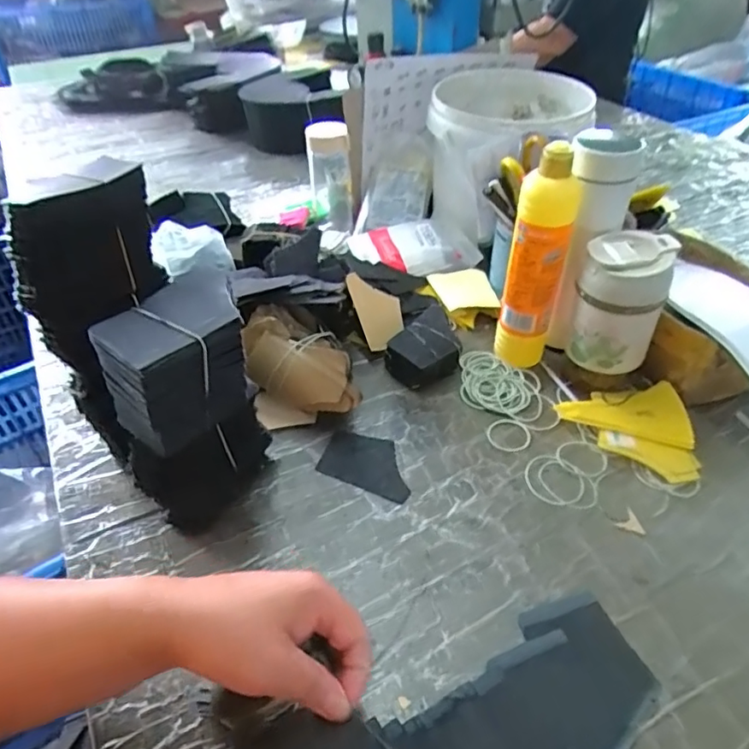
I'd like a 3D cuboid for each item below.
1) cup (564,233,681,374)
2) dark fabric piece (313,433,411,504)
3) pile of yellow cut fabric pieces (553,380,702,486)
[{"bbox_3d":[0.241,-0.061,0.560,0.073,0.147,0.073,-1,42,1],"label":"cup"},{"bbox_3d":[-0.004,0.084,0.537,0.091,0.004,0.062,17,45,19],"label":"dark fabric piece"},{"bbox_3d":[0.251,0.055,0.549,0.118,0.021,0.109,-4,42,-3],"label":"pile of yellow cut fabric pieces"}]

